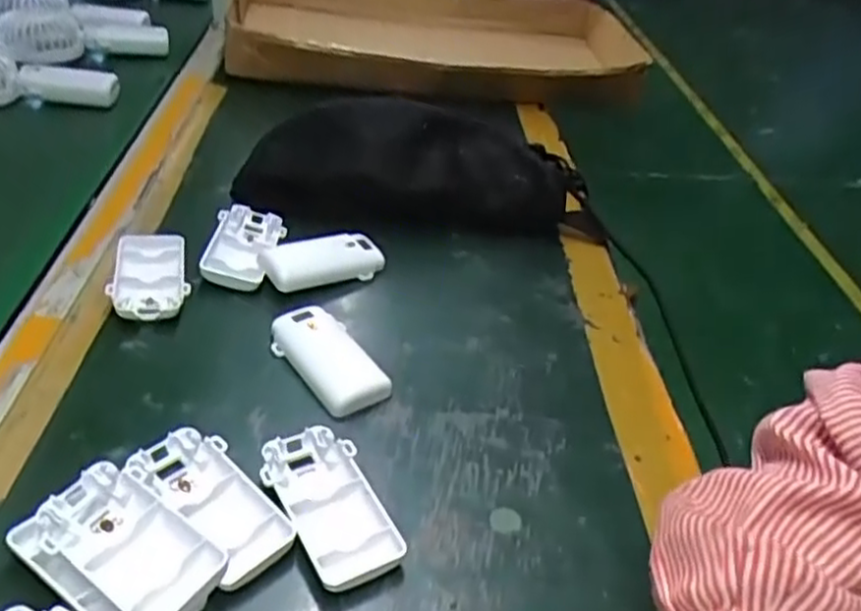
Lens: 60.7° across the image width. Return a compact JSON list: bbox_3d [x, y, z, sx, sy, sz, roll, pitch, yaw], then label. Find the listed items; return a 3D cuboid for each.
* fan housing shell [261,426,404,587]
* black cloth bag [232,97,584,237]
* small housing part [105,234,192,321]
[{"bbox_3d":[-0.053,0.103,0.384,0.048,0.014,0.097,-16,43,-28],"label":"fan housing shell"},{"bbox_3d":[-0.016,-0.118,0.625,0.279,0.078,0.096,-2,38,-12],"label":"black cloth bag"},{"bbox_3d":[-0.200,-0.022,0.526,0.049,0.014,0.095,-5,39,-17],"label":"small housing part"}]

